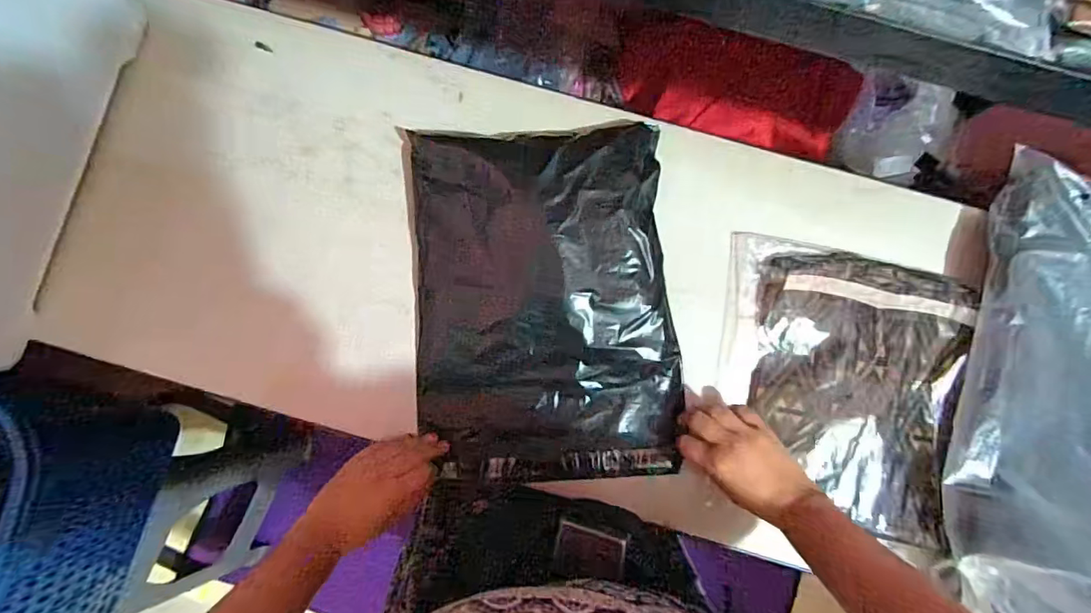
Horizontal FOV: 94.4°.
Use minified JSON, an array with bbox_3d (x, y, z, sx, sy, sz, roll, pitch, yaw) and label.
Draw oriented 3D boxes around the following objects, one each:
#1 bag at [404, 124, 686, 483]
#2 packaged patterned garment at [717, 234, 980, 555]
[{"bbox_3d":[0.000,0.002,0.559,0.278,0.029,0.374,-2,95,2],"label":"bag"},{"bbox_3d":[0.318,0.082,0.558,0.255,0.025,0.283,13,86,2],"label":"packaged patterned garment"}]

